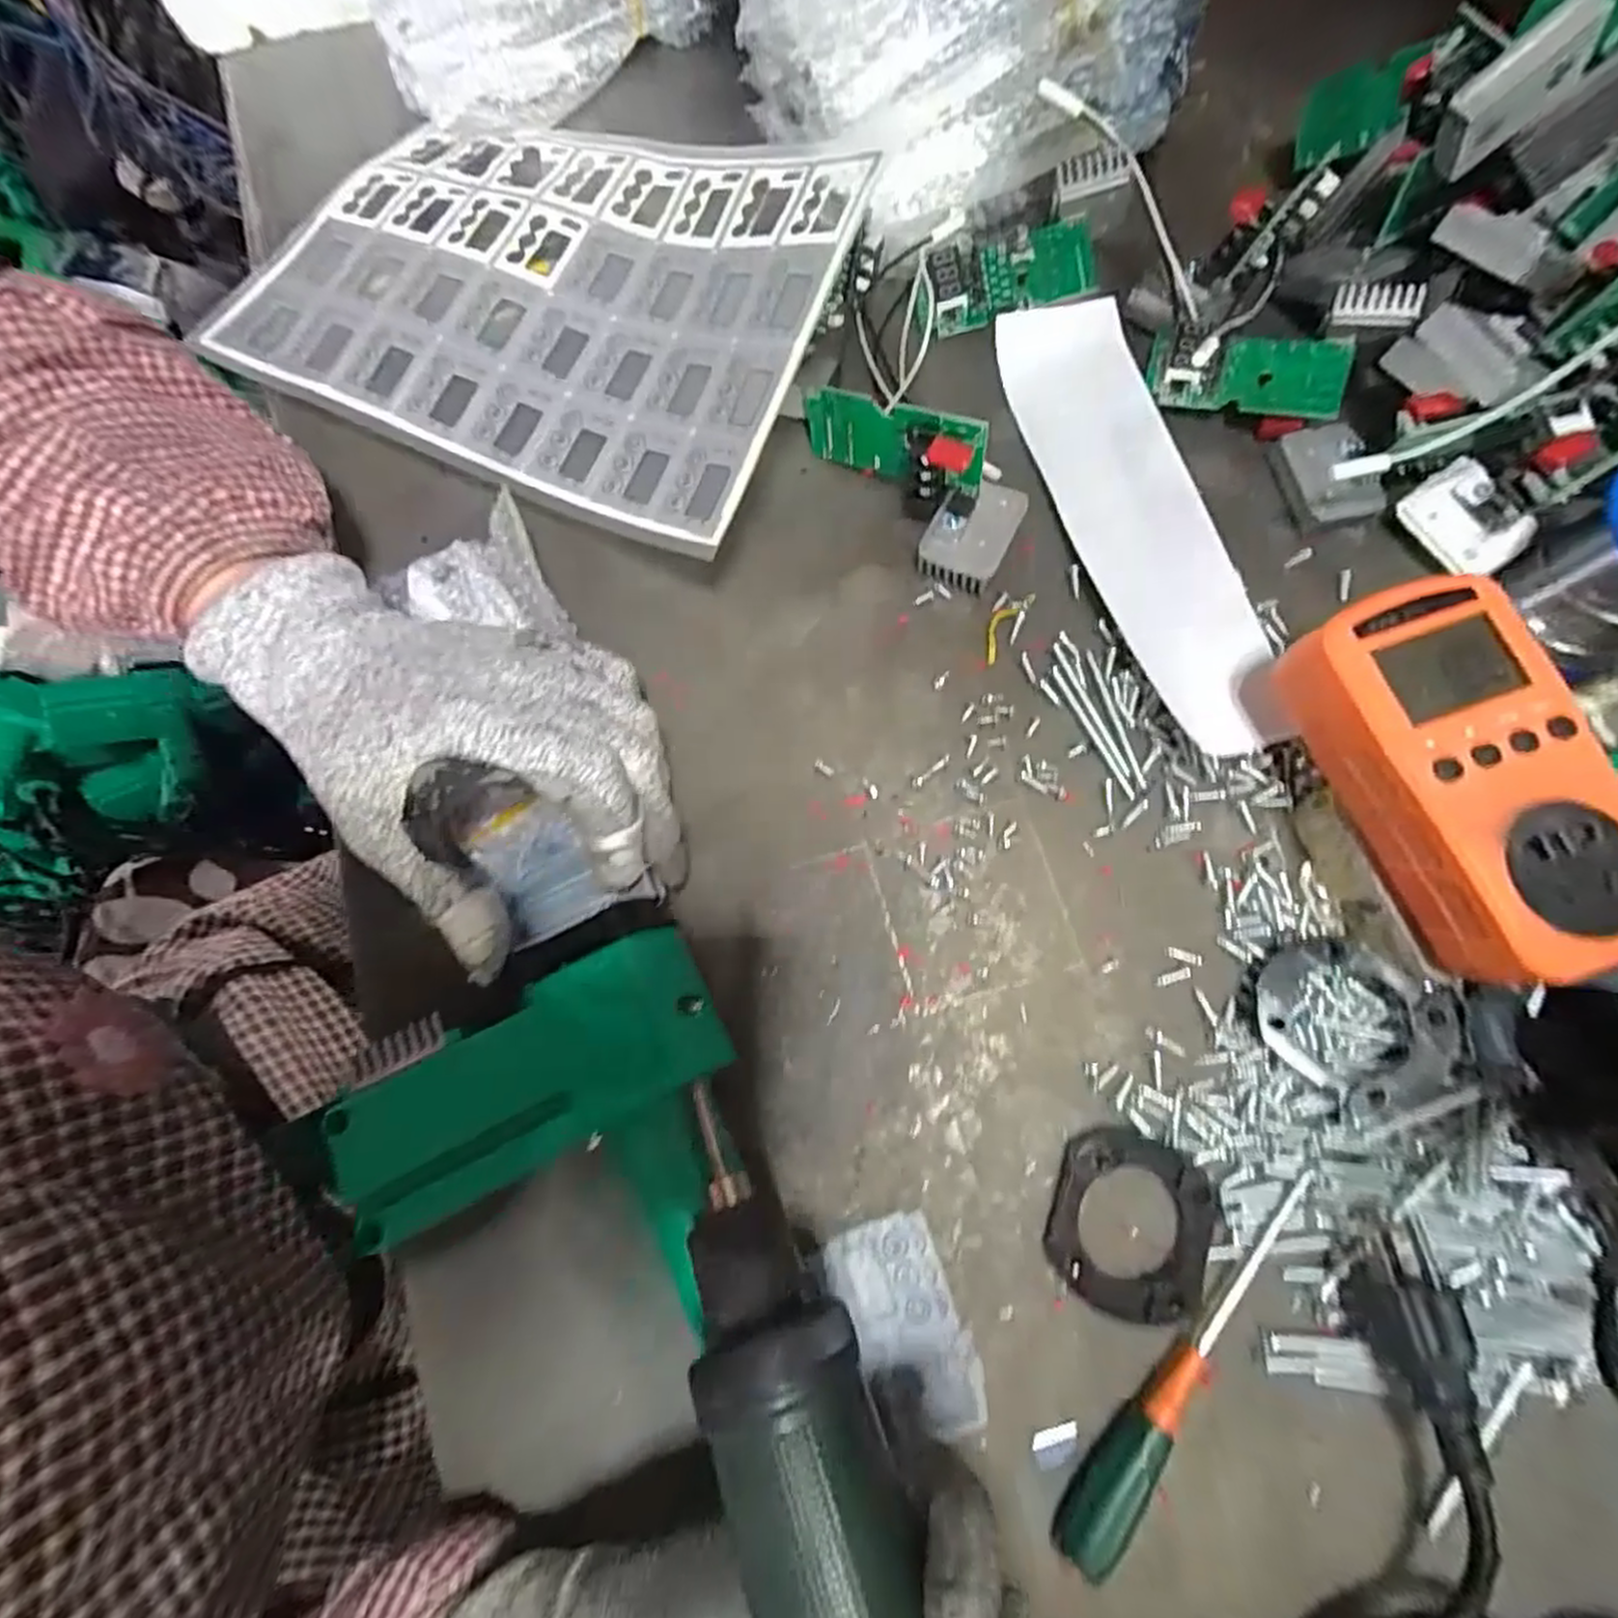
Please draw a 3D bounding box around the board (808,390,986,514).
[{"bbox_3d":[0.033,-0.150,0.304,0.078,0.035,0.019,28,78,22],"label":"board"}]

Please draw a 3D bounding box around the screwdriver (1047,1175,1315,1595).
[{"bbox_3d":[0.126,0.180,0.239,0.016,0.015,0.139,41,80,9],"label":"screwdriver"}]

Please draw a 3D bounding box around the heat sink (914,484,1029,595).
[{"bbox_3d":[0.070,-0.117,0.312,0.032,0.019,0.045,28,79,7],"label":"heat sink"}]

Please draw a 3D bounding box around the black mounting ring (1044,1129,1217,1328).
[{"bbox_3d":[0.112,0.143,0.251,0.051,0.012,0.056,0,77,1],"label":"black mounting ring"}]

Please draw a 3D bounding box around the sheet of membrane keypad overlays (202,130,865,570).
[{"bbox_3d":[-0.120,-0.228,0.322,0.263,0.028,0.172,24,83,11],"label":"sheet of membrane keypad overlays"}]

